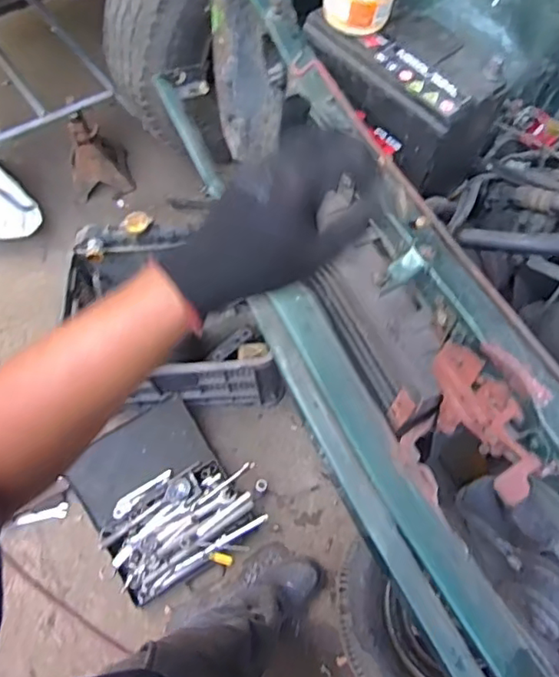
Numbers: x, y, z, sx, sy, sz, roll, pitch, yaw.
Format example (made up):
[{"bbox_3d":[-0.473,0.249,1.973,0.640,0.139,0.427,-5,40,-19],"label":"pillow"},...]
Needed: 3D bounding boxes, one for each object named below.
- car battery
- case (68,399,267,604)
[{"bbox_3d":[0.149,-0.312,0.761,0.142,0.160,0.238,-37,68,-14],"label":"car battery"},{"bbox_3d":[-0.285,0.382,1.450,0.377,0.098,0.393,-34,67,-13],"label":"case"}]

